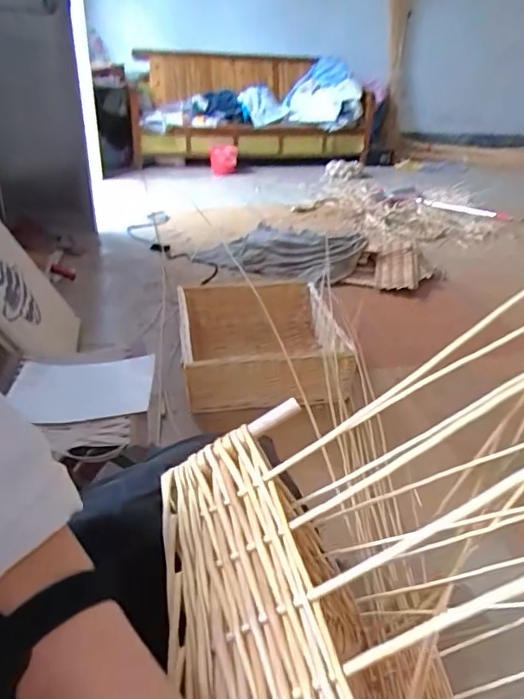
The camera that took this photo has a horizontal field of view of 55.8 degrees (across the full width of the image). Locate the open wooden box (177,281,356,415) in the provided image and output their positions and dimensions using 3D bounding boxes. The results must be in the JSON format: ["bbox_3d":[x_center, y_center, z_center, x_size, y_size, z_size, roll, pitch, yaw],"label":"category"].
[{"bbox_3d":[-0.017,-0.027,1.456,0.441,0.170,0.445,-3,32,-10],"label":"open wooden box"}]

